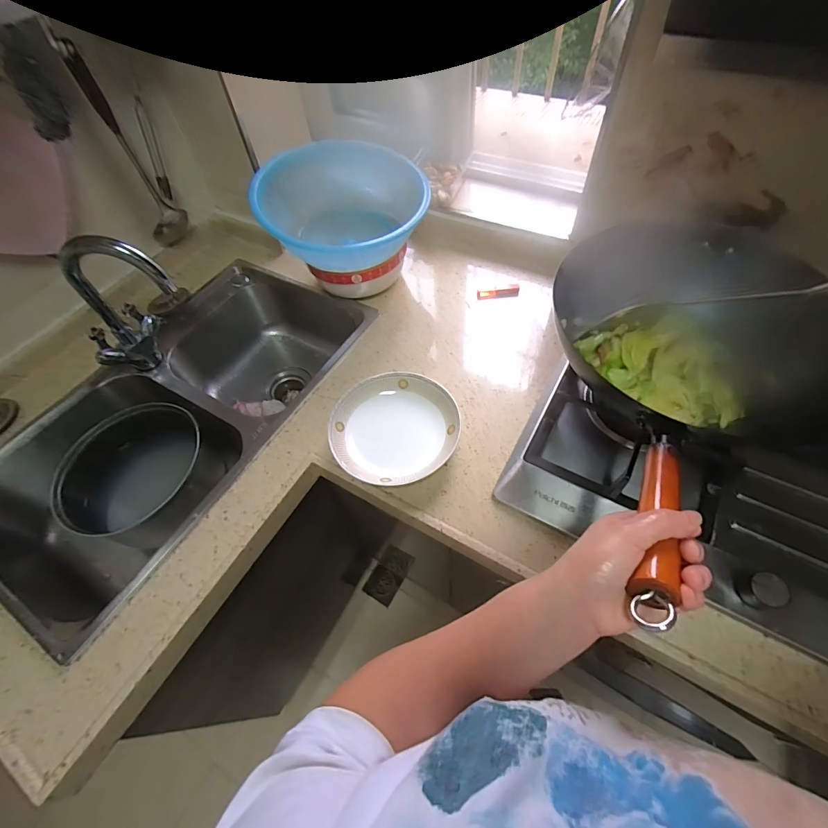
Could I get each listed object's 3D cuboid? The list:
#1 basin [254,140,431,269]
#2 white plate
[{"bbox_3d":[-0.134,-0.381,0.748,0.279,0.122,0.279,-2,56,3],"label":"basin"},{"bbox_3d":[-0.028,0.019,0.593,0.180,0.034,0.174,-2,54,2],"label":"white plate"}]

